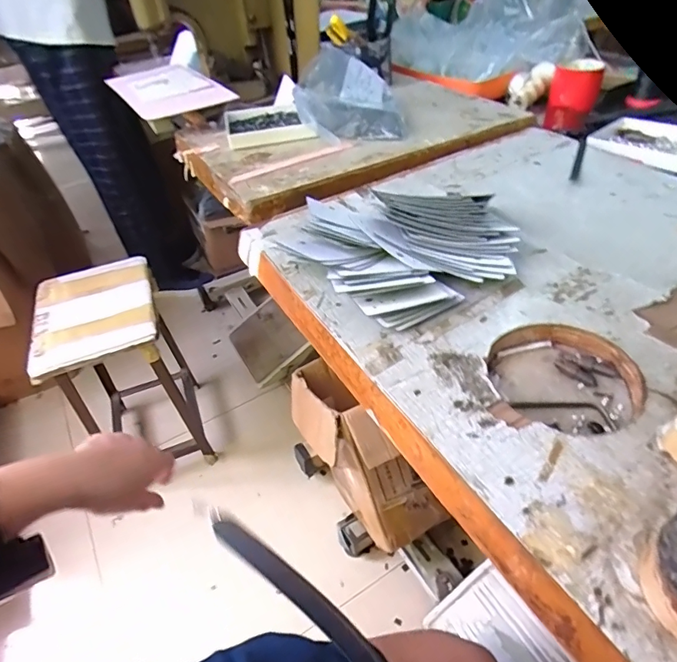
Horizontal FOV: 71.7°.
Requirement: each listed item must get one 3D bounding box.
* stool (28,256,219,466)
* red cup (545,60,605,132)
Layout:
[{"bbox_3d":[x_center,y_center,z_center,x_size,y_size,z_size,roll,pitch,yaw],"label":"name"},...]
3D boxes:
[{"bbox_3d":[-0.490,0.106,1.120,0.234,0.457,0.330,-22,45,-15],"label":"stool"},{"bbox_3d":[0.453,-0.452,0.906,0.084,0.103,0.089,13,47,22],"label":"red cup"}]

